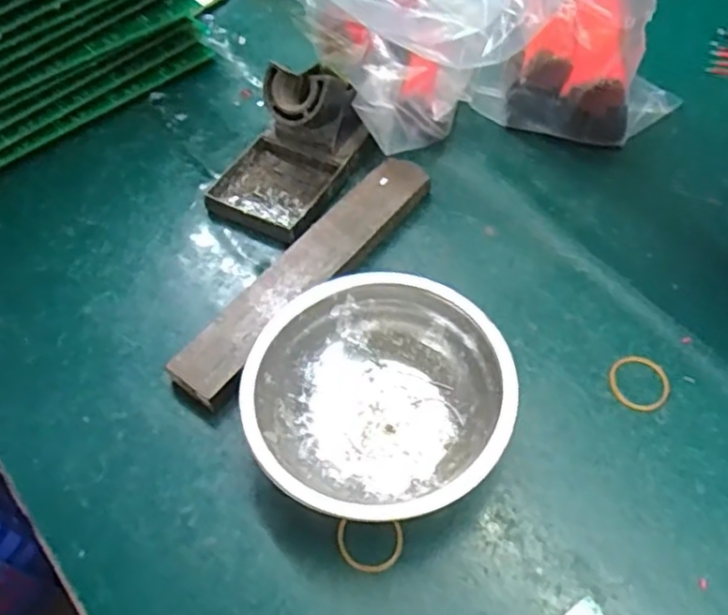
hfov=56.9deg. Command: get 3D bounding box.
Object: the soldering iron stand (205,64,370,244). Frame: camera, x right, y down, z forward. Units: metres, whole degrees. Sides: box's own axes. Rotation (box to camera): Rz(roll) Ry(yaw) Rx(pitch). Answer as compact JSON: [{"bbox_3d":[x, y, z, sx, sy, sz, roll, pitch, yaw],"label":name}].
[{"bbox_3d":[-0.049,-0.107,0.433,0.076,0.063,0.109,23,60,18],"label":"soldering iron stand"}]

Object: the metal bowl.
[{"bbox_3d":[0.007,0.047,0.336,0.124,0.040,0.125,-2,56,3],"label":"metal bowl"}]

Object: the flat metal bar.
[{"bbox_3d":[-0.032,-0.022,0.404,0.034,0.015,0.202,33,64,23],"label":"flat metal bar"}]

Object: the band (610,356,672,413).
[{"bbox_3d":[0.146,0.039,0.354,0.030,0.004,0.032,-2,56,3],"label":"band"}]

